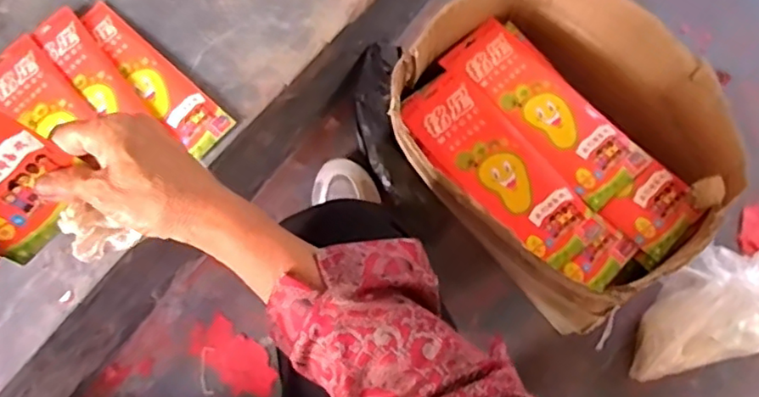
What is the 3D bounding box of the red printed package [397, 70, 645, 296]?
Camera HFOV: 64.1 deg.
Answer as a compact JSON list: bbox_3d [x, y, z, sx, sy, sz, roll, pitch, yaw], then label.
[{"bbox_3d":[0.144,-0.019,0.661,0.085,0.019,0.287,-42,80,-7],"label":"red printed package"}]

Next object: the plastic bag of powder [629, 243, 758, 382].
[{"bbox_3d":[0.425,0.131,0.730,0.217,0.143,0.131,-14,75,-3],"label":"plastic bag of powder"}]

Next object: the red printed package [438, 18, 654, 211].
[{"bbox_3d":[0.184,-0.101,0.680,0.089,0.024,0.242,-40,79,-7],"label":"red printed package"}]

